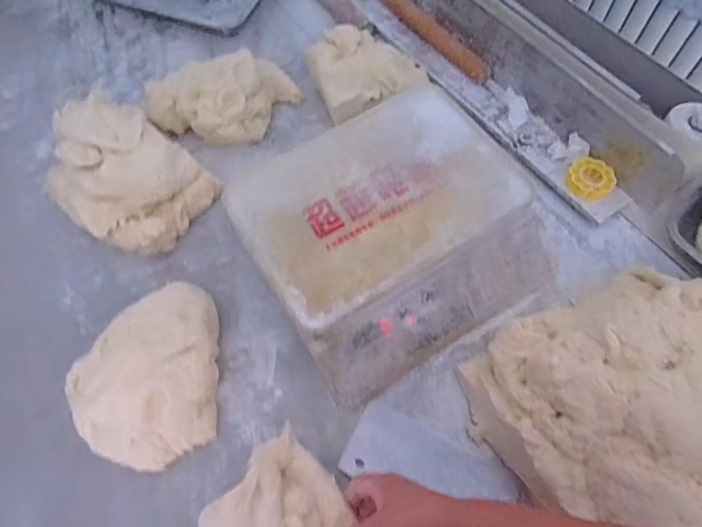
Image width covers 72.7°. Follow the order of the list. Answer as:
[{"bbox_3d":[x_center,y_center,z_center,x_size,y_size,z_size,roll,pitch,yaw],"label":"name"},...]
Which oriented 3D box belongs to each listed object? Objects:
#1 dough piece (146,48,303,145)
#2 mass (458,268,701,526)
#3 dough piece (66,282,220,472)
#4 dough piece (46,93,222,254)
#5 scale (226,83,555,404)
[{"bbox_3d":[-0.199,-0.260,0.753,0.233,0.087,0.134,-18,65,-5],"label":"dough piece"},{"bbox_3d":[0.323,0.140,0.496,0.325,0.140,0.264,-25,66,-8],"label":"mass"},{"bbox_3d":[-0.246,0.128,0.575,0.168,0.073,0.219,-4,65,1],"label":"dough piece"},{"bbox_3d":[-0.319,-0.123,0.665,0.205,0.132,0.168,32,71,17],"label":"dough piece"},{"bbox_3d":[0.054,-0.045,0.624,0.343,0.102,0.324,-30,67,-10],"label":"scale"}]

